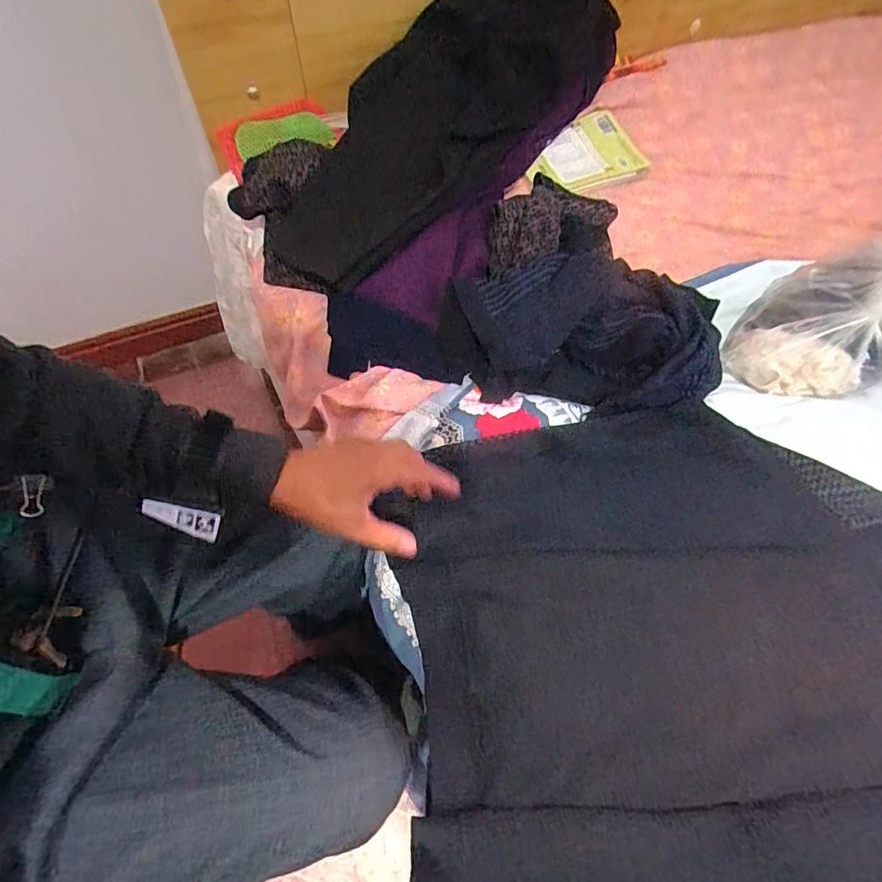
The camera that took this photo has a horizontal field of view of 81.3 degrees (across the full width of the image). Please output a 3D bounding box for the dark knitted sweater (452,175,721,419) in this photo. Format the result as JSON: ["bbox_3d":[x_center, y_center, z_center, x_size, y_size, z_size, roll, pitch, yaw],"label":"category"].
[{"bbox_3d":[0.181,-0.191,0.638,0.315,0.131,0.305,-4,64,-7],"label":"dark knitted sweater"}]

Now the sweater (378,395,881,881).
[{"bbox_3d":[0.254,0.207,0.492,0.565,0.072,0.521,-5,65,-5],"label":"sweater"}]

